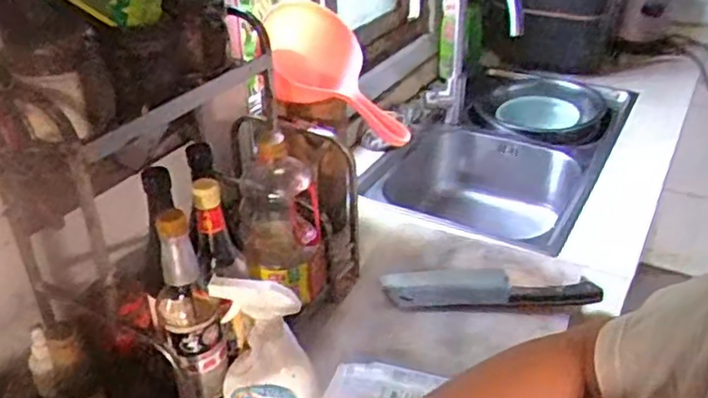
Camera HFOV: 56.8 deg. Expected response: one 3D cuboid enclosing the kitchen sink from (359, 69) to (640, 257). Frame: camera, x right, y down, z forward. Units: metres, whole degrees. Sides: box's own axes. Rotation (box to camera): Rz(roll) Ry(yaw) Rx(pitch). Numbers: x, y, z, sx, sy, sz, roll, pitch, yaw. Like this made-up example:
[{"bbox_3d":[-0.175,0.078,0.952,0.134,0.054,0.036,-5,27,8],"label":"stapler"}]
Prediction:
[{"bbox_3d":[0.342,-0.067,1.433,0.369,0.233,0.714,19,40,24],"label":"kitchen sink"}]

